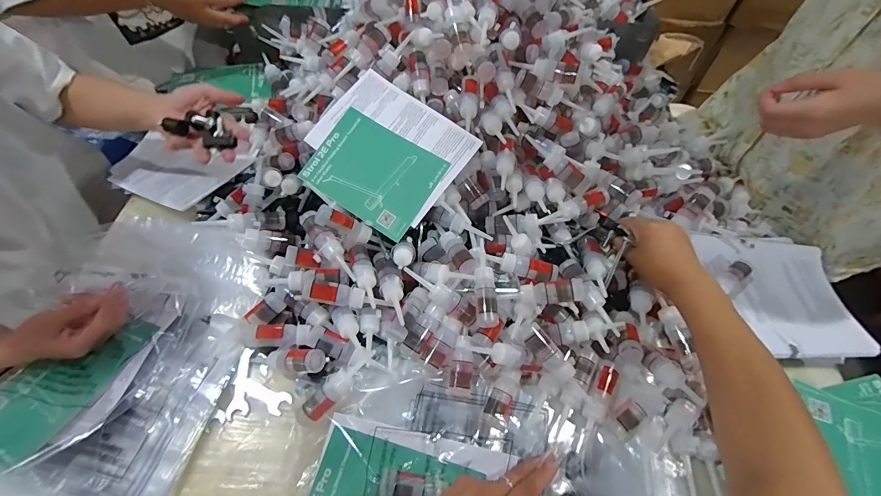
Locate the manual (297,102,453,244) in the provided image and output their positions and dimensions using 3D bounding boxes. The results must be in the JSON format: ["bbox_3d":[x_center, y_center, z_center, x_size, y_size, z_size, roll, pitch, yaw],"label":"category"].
[{"bbox_3d":[-0.090,-0.102,0.521,0.172,0.008,0.122,33,84,15],"label":"manual"}]

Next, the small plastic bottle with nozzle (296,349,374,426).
[{"bbox_3d":[-0.119,0.157,0.441,0.107,0.025,0.022,-44,67,-5],"label":"small plastic bottle with nozzle"}]

